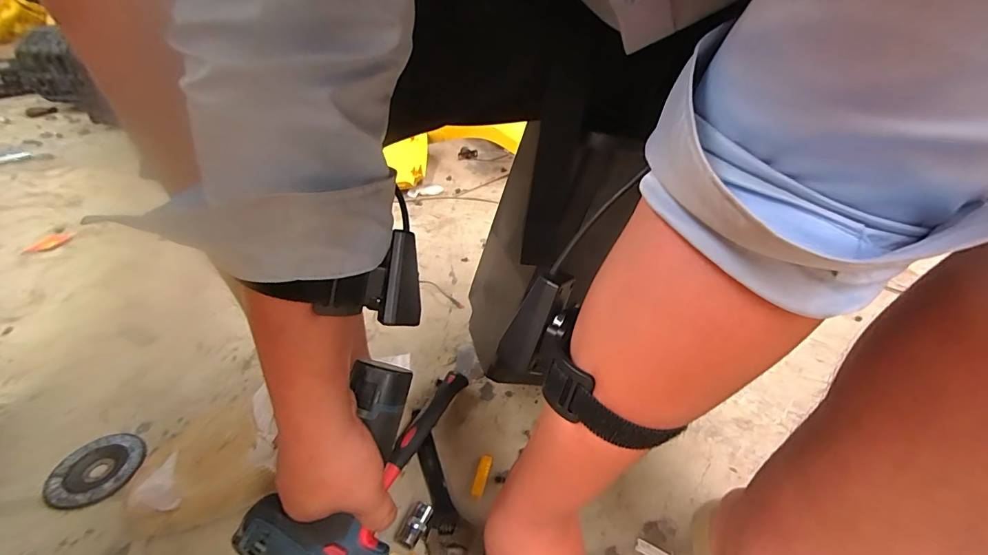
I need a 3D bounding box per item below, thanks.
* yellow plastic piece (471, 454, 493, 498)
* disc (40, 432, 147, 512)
[{"bbox_3d":[-0.014,0.218,0.479,0.014,0.004,0.050,9,34,13],"label":"yellow plastic piece"},{"bbox_3d":[-0.440,0.215,0.482,0.083,0.014,0.087,0,33,0],"label":"disc"}]

